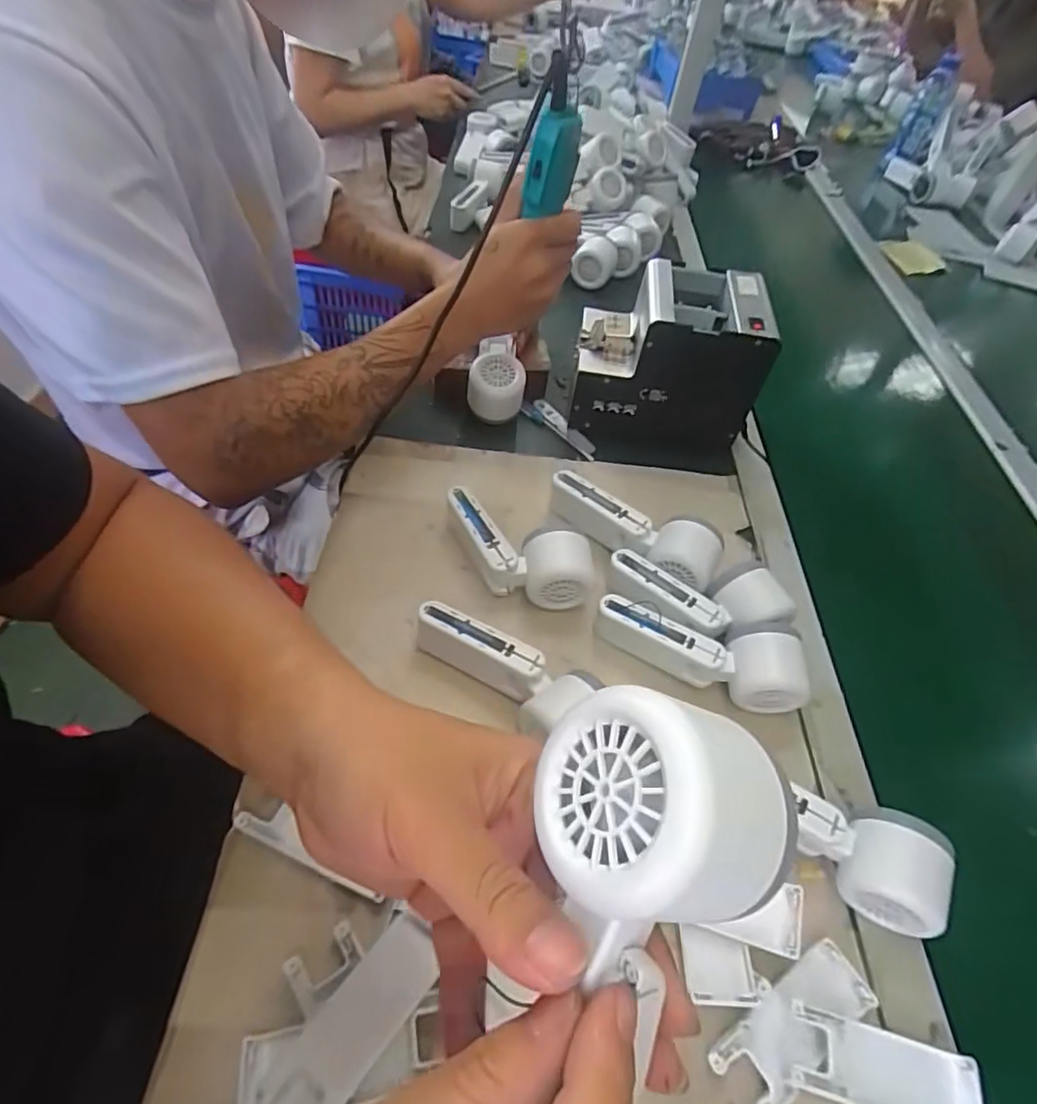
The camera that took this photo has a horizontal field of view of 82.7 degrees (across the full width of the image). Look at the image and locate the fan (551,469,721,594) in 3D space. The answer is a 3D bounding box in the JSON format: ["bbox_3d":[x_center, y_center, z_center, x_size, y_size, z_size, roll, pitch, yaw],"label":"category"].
[{"bbox_3d":[0.105,-0.021,0.544,0.165,0.048,0.054,36,56,19],"label":"fan"}]

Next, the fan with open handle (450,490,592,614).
[{"bbox_3d":[-0.007,0.000,0.506,0.152,0.050,0.061,29,54,14],"label":"fan with open handle"}]

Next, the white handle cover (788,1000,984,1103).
[{"bbox_3d":[0.203,0.287,0.326,0.101,0.013,0.040,16,52,4],"label":"white handle cover"}]

